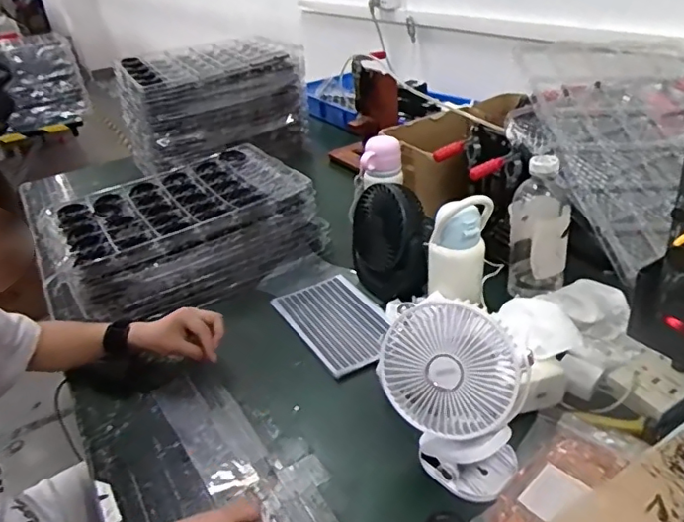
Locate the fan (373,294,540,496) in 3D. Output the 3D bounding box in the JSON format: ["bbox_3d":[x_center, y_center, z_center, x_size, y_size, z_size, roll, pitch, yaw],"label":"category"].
[{"bbox_3d":[0.116,0.149,0.601,0.151,0.188,0.088,15,38,31],"label":"fan"}]

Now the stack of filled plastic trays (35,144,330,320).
[{"bbox_3d":[-0.284,-0.067,1.052,0.430,0.135,0.313,-20,34,-20],"label":"stack of filled plastic trays"}]

